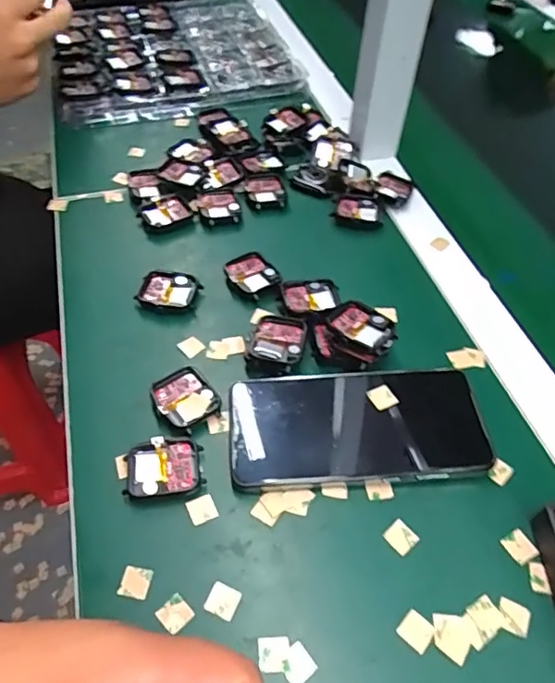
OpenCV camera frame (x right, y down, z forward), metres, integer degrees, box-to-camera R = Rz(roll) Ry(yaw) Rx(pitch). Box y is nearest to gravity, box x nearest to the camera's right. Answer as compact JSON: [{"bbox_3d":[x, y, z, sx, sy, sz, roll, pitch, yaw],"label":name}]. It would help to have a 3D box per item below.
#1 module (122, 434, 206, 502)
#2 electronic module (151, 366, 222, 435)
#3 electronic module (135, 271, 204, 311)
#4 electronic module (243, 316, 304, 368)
[{"bbox_3d":[-0.070,0.078,0.335,0.046,0.010,0.036,-5,52,-7],"label":"module"},{"bbox_3d":[-0.062,0.040,0.367,0.037,0.010,0.045,-30,58,-24],"label":"electronic module"},{"bbox_3d":[-0.087,-0.039,0.434,0.046,0.013,0.035,11,52,6],"label":"electronic module"},{"bbox_3d":[-0.001,0.001,0.390,0.040,0.018,0.042,14,52,8],"label":"electronic module"}]

